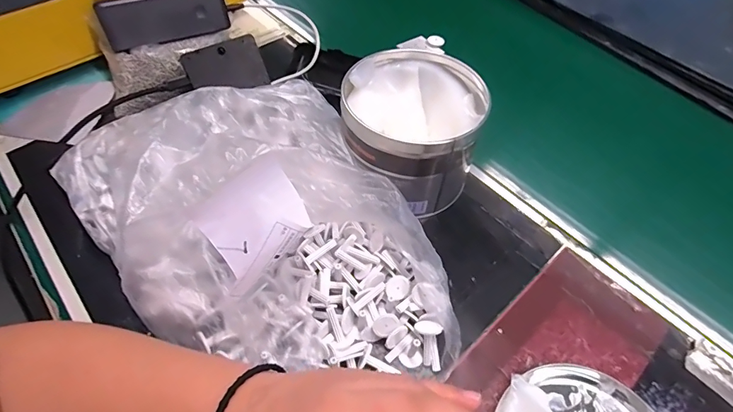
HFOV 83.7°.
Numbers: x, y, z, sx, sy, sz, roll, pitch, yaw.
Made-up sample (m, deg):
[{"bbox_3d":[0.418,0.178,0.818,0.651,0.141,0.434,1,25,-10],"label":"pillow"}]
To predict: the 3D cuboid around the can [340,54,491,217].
[{"bbox_3d":[0.039,-0.070,0.389,0.120,0.088,0.123,2,53,-2],"label":"can"}]

